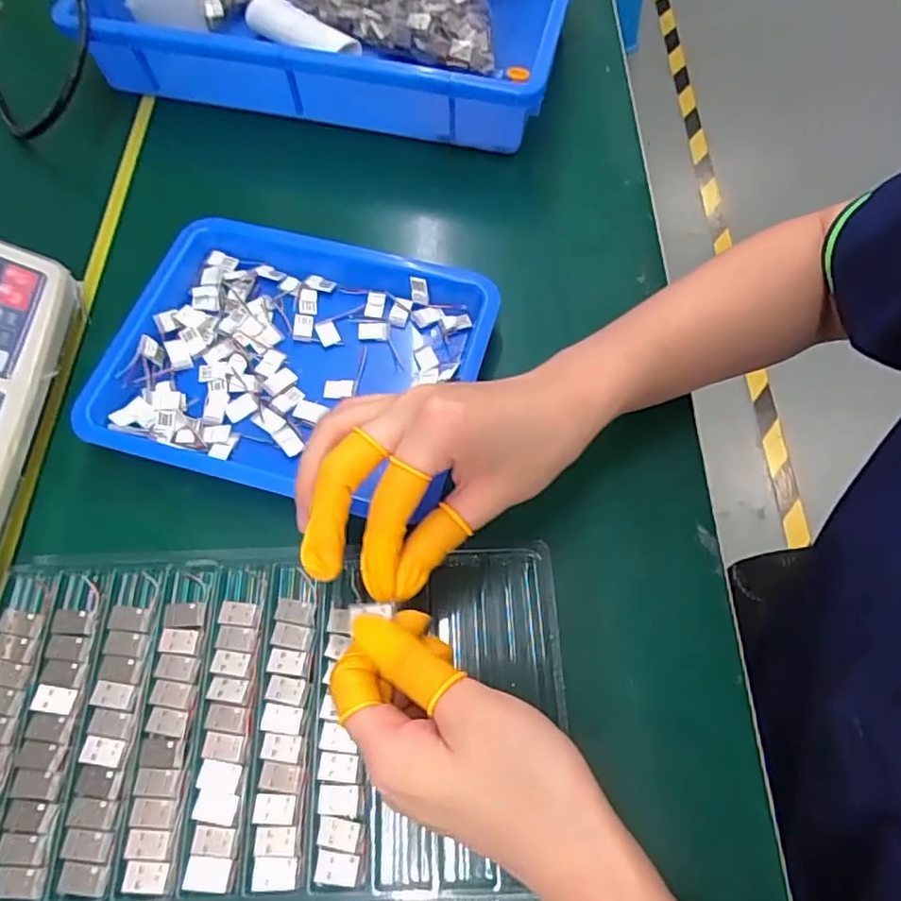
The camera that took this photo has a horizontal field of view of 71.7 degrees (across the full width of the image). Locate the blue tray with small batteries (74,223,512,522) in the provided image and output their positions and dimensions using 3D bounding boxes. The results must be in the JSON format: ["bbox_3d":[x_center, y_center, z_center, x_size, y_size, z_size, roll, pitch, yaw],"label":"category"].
[{"bbox_3d":[-0.095,-0.055,0.380,0.215,0.024,0.169,14,65,5],"label":"blue tray with small batteries"}]

